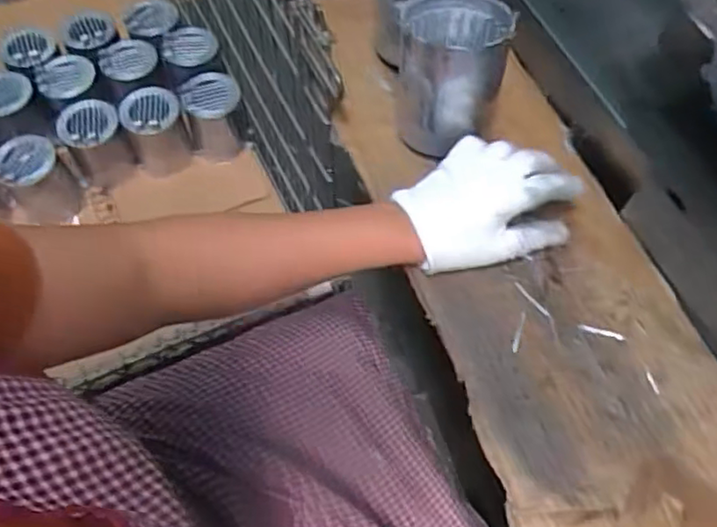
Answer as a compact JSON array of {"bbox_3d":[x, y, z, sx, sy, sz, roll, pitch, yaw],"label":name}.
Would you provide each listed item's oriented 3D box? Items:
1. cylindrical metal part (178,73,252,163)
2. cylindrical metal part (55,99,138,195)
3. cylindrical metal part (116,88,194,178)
[{"bbox_3d":[-0.227,-0.229,1.033,0.090,0.116,0.073,-5,63,-4],"label":"cylindrical metal part"},{"bbox_3d":[-0.402,-0.184,1.005,0.087,0.128,0.087,1,63,-1],"label":"cylindrical metal part"},{"bbox_3d":[-0.318,-0.210,1.018,0.086,0.121,0.089,1,63,-1],"label":"cylindrical metal part"}]

